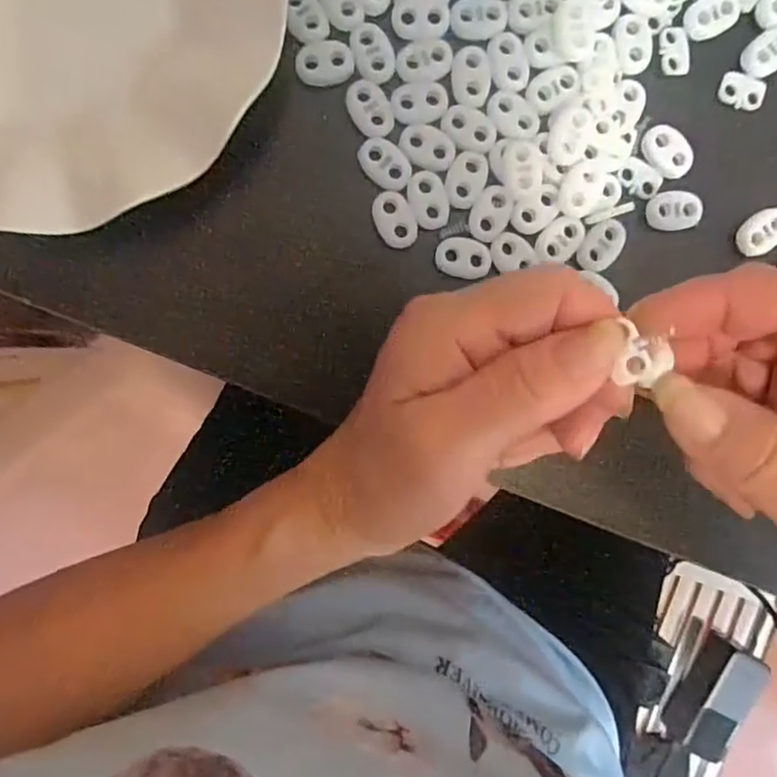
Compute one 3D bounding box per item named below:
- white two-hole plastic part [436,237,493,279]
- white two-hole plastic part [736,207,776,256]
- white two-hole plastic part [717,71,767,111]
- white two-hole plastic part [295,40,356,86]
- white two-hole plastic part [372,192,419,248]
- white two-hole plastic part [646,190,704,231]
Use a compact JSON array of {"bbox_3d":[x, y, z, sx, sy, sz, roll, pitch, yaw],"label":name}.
[{"bbox_3d":[0.030,-0.052,0.239,0.021,0.004,0.016,4,93,-4],"label":"white two-hole plastic part"},{"bbox_3d":[0.154,-0.065,0.245,0.022,0.004,0.015,-42,95,-1],"label":"white two-hole plastic part"},{"bbox_3d":[0.147,-0.123,0.247,0.018,0.005,0.012,18,92,-5],"label":"white two-hole plastic part"},{"bbox_3d":[-0.024,-0.125,0.228,0.022,0.004,0.015,-12,94,-3],"label":"white two-hole plastic part"},{"bbox_3d":[0.003,-0.067,0.235,0.015,0.004,0.022,-27,95,-2],"label":"white two-hole plastic part"},{"bbox_3d":[0.117,-0.073,0.243,0.021,0.005,0.016,-4,94,-4],"label":"white two-hole plastic part"}]

